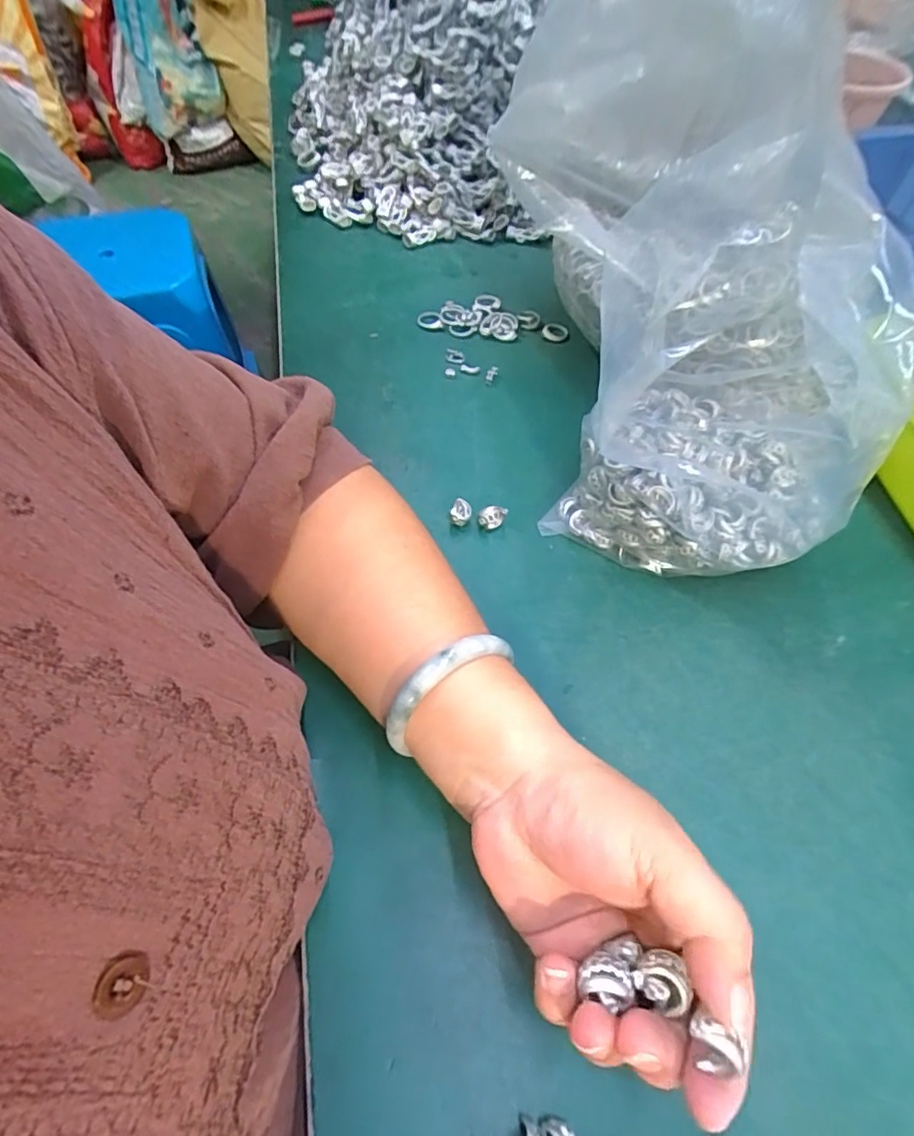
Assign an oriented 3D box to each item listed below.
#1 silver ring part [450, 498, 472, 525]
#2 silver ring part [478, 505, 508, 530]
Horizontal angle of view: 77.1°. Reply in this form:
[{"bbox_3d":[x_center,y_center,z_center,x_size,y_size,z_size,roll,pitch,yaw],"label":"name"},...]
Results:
[{"bbox_3d":[0.003,-0.038,0.374,0.013,0.009,0.018,11,55,5],"label":"silver ring part"},{"bbox_3d":[0.023,-0.033,0.373,0.012,0.010,0.016,38,61,22],"label":"silver ring part"}]

